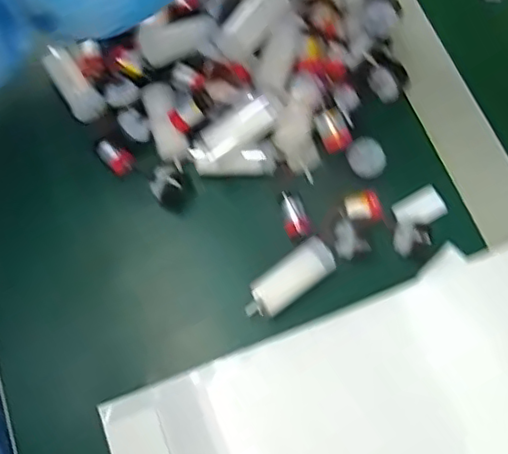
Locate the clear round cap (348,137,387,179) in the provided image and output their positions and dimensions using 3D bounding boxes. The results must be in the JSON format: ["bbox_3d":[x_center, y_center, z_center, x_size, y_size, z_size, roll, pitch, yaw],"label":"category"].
[{"bbox_3d":[0.069,-0.041,0.373,0.018,0.016,0.024,-39,74,-12],"label":"clear round cap"}]

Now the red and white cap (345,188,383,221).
[{"bbox_3d":[0.064,-0.013,0.358,0.022,0.012,0.016,-7,70,-1],"label":"red and white cap"}]

